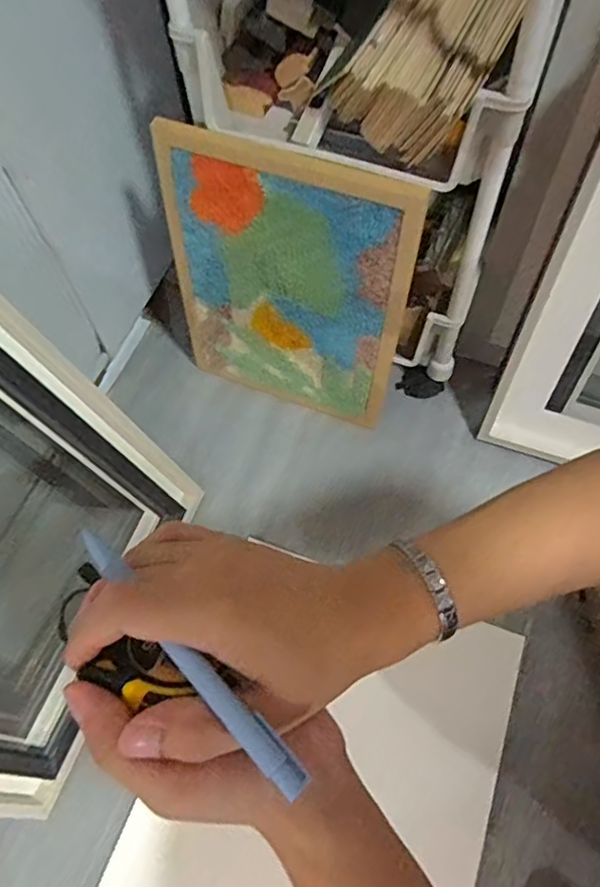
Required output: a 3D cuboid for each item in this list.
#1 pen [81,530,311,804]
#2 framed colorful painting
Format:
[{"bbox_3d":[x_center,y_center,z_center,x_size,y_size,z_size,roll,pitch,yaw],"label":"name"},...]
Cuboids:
[{"bbox_3d":[-0.046,0.089,0.247,0.127,0.006,0.011,43,71,13],"label":"pen"},{"bbox_3d":[-0.018,-0.168,0.696,0.273,0.360,0.021,20,59,12],"label":"framed colorful painting"}]

